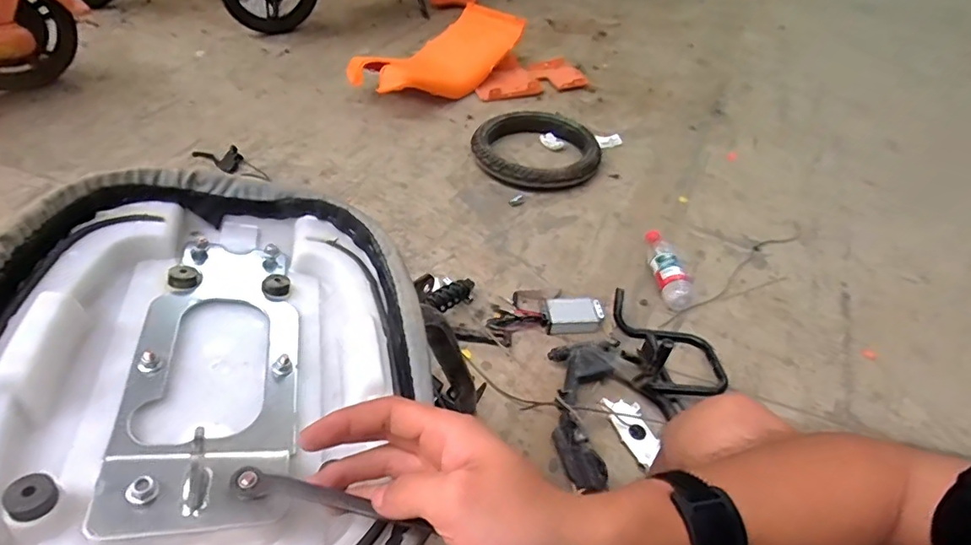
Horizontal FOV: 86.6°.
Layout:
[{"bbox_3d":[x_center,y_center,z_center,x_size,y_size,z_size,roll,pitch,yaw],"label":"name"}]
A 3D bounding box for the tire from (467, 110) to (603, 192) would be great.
[{"bbox_3d":[0.141,-0.327,1.394,0.299,0.081,0.317,-33,58,-30],"label":"tire"}]

